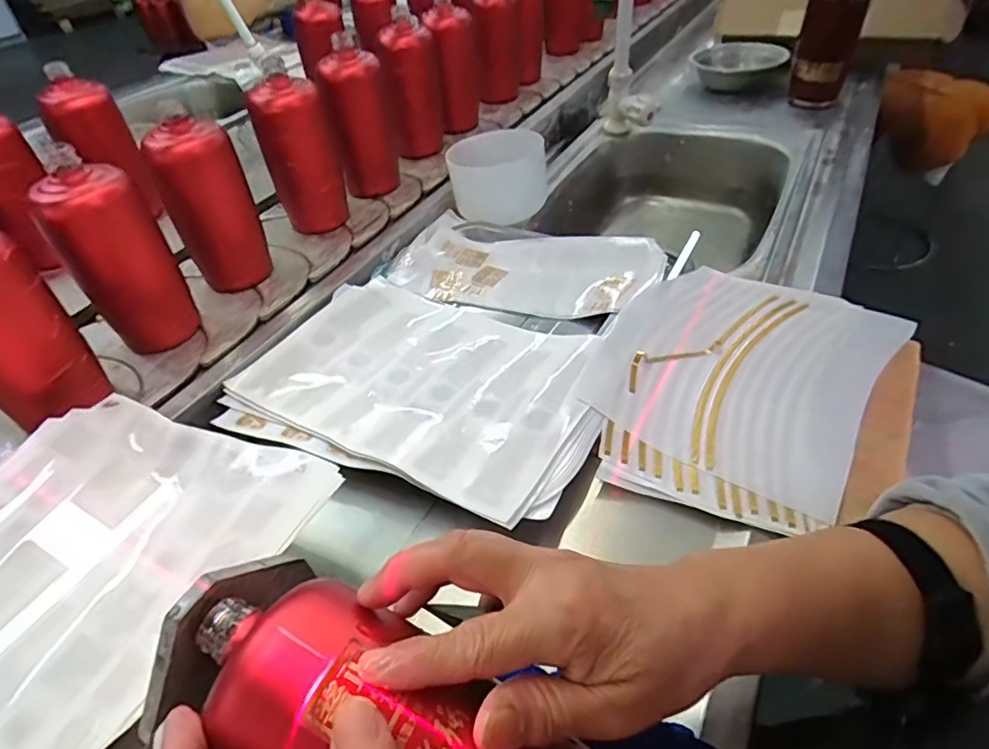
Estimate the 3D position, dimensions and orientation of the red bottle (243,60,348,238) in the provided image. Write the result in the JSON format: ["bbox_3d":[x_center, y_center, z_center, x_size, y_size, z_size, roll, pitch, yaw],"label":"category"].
[{"bbox_3d":[-0.238,-0.273,0.704,0.085,0.178,0.074,-12,44,-8],"label":"red bottle"}]

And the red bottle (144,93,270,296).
[{"bbox_3d":[-0.302,-0.180,0.610,0.065,0.177,0.065,5,44,10],"label":"red bottle"}]

